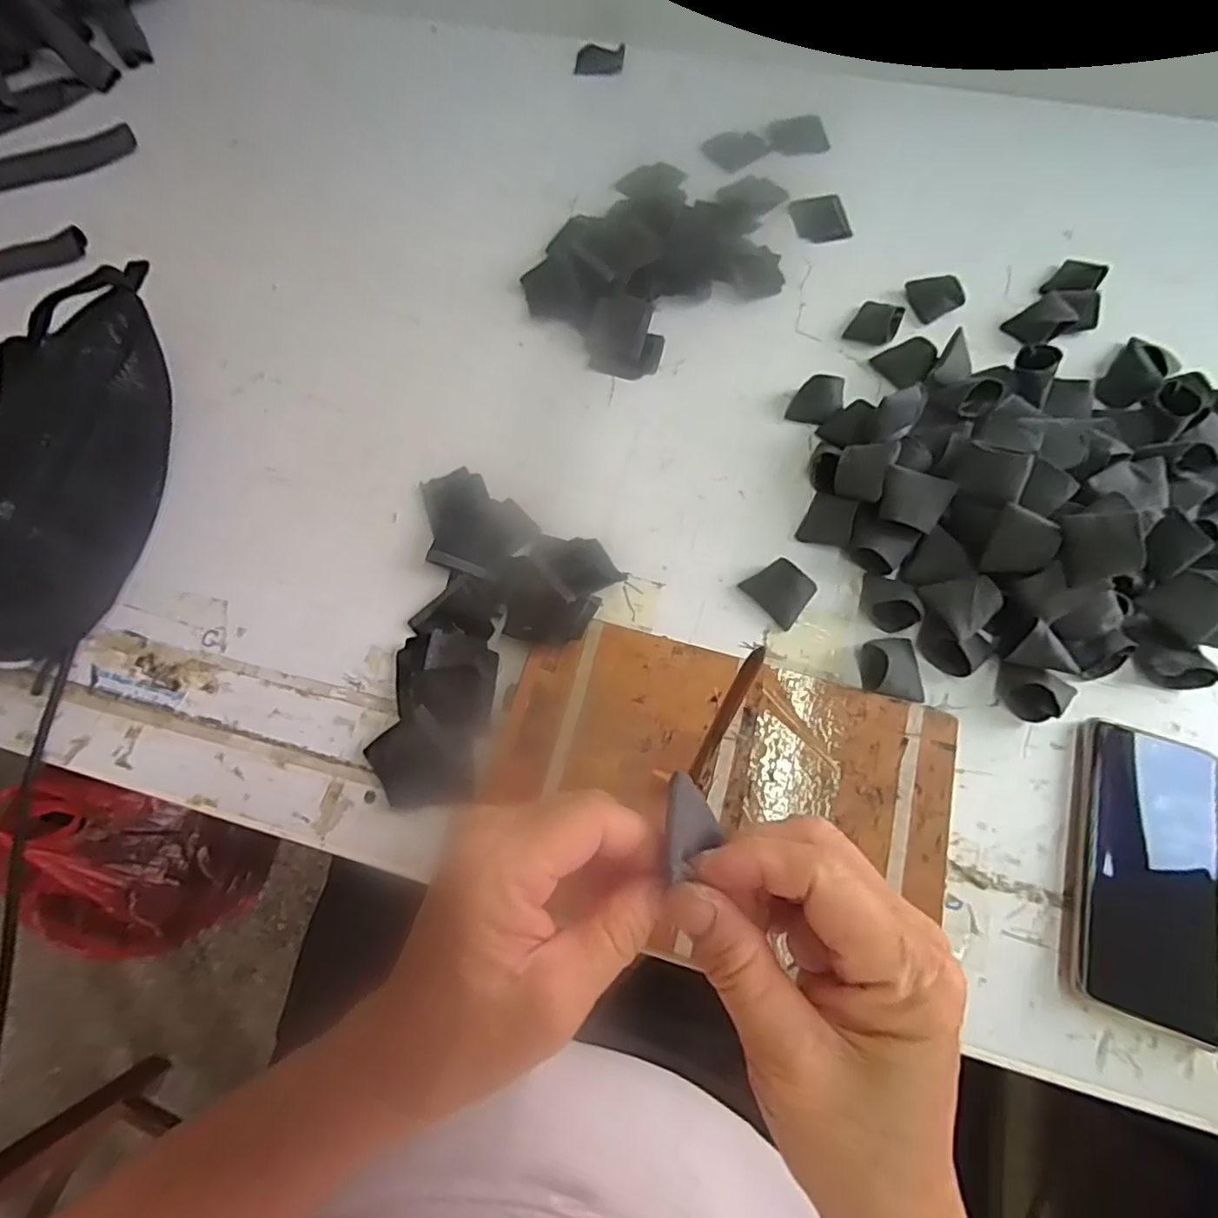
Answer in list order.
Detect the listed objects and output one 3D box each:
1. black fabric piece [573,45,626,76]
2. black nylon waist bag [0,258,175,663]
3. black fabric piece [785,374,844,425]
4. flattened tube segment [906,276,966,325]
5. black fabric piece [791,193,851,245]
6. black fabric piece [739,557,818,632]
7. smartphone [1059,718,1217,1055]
[{"bbox_3d":[-0.010,-0.599,0.668,0.052,0.004,0.049,6,68,4],"label":"black fabric piece"},{"bbox_3d":[-0.394,-0.097,0.431,0.118,0.082,0.294,1,68,2],"label":"black nylon waist bag"},{"bbox_3d":[0.162,-0.163,0.477,0.037,0.007,0.037,17,107,14],"label":"black fabric piece"},{"bbox_3d":[0.273,-0.265,0.517,0.032,0.020,0.043,-14,68,-4],"label":"flattened tube segment"},{"bbox_3d":[0.194,-0.359,0.565,0.050,0.005,0.055,-9,68,-2],"label":"black fabric piece"},{"bbox_3d":[0.117,-0.013,0.420,0.033,0.025,0.042,-40,72,-14],"label":"black fabric piece"},{"bbox_3d":[0.306,0.147,0.346,0.076,0.016,0.156,15,72,16],"label":"smartphone"}]

